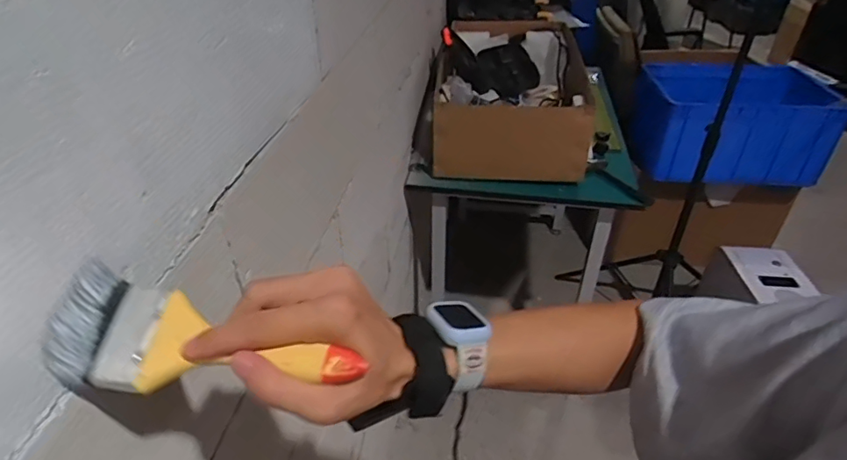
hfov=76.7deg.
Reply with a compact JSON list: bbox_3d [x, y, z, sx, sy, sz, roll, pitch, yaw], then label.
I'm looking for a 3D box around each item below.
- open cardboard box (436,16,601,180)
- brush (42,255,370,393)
[{"bbox_3d":[0.234,-0.375,1.483,0.366,0.234,0.558,3,36,4],"label":"open cardboard box"},{"bbox_3d":[-0.121,0.062,0.296,0.171,0.037,0.057,9,36,10],"label":"brush"}]

